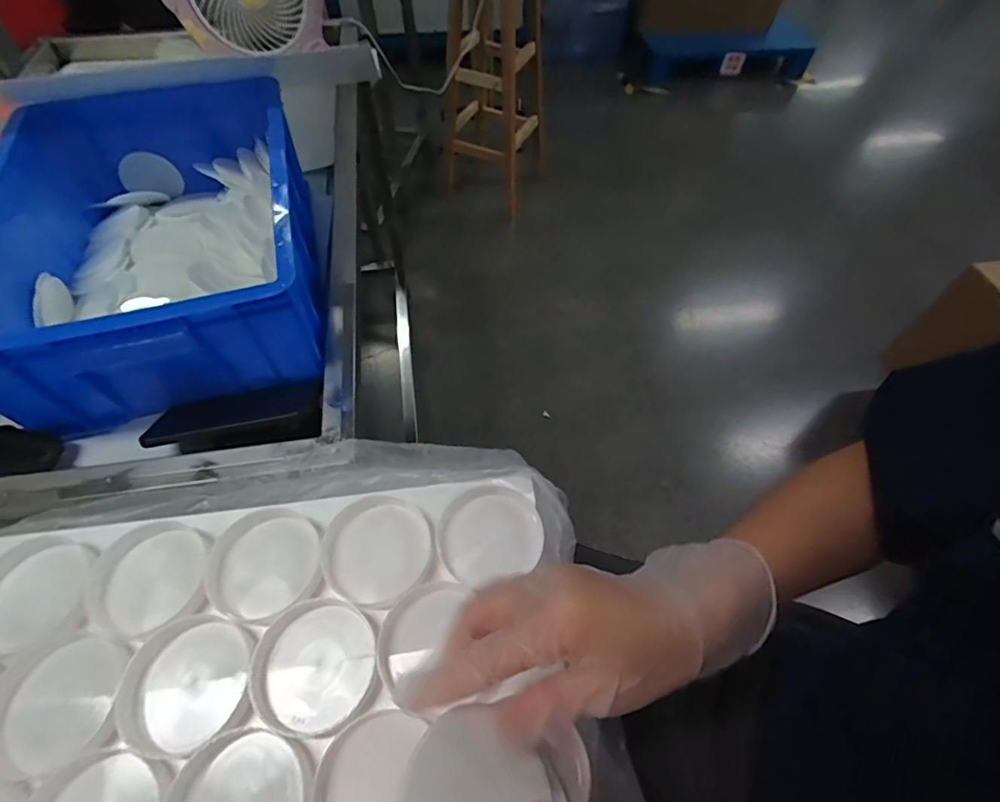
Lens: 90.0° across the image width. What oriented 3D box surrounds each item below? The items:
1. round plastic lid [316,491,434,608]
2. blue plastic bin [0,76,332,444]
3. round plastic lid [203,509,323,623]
[{"bbox_3d":[-0.088,0.106,0.368,0.076,0.017,0.074,0,57,-1],"label":"round plastic lid"},{"bbox_3d":[-0.393,-0.194,0.582,0.316,0.138,0.431,-12,58,-9],"label":"blue plastic bin"},{"bbox_3d":[-0.170,0.115,0.361,0.075,0.014,0.069,0,57,-1],"label":"round plastic lid"}]

